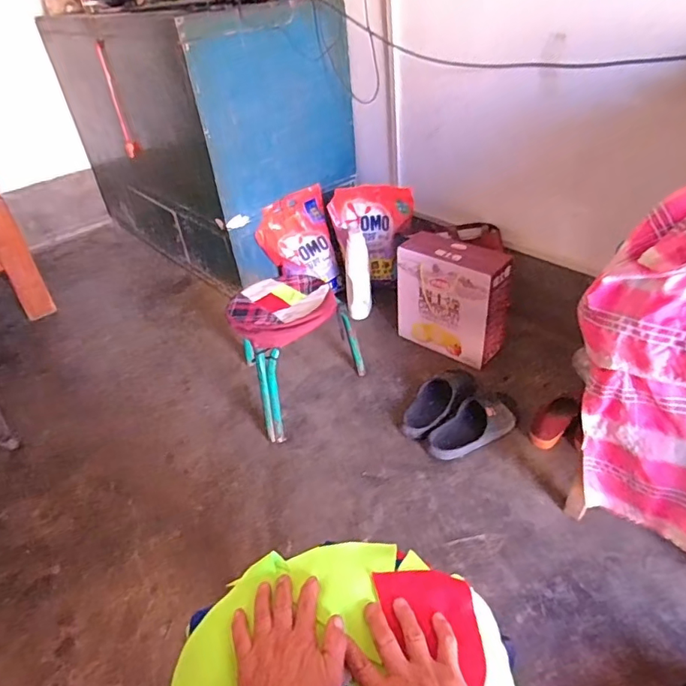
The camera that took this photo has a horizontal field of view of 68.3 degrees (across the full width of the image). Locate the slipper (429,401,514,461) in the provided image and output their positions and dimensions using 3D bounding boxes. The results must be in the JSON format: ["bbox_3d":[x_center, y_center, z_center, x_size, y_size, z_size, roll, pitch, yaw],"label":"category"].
[{"bbox_3d":[0.314,0.207,1.233,0.221,0.067,0.101,-23,41,-22],"label":"slipper"}]

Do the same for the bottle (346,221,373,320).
[{"bbox_3d":[0.048,-0.237,1.657,0.081,0.320,0.091,-5,6,0],"label":"bottle"}]

